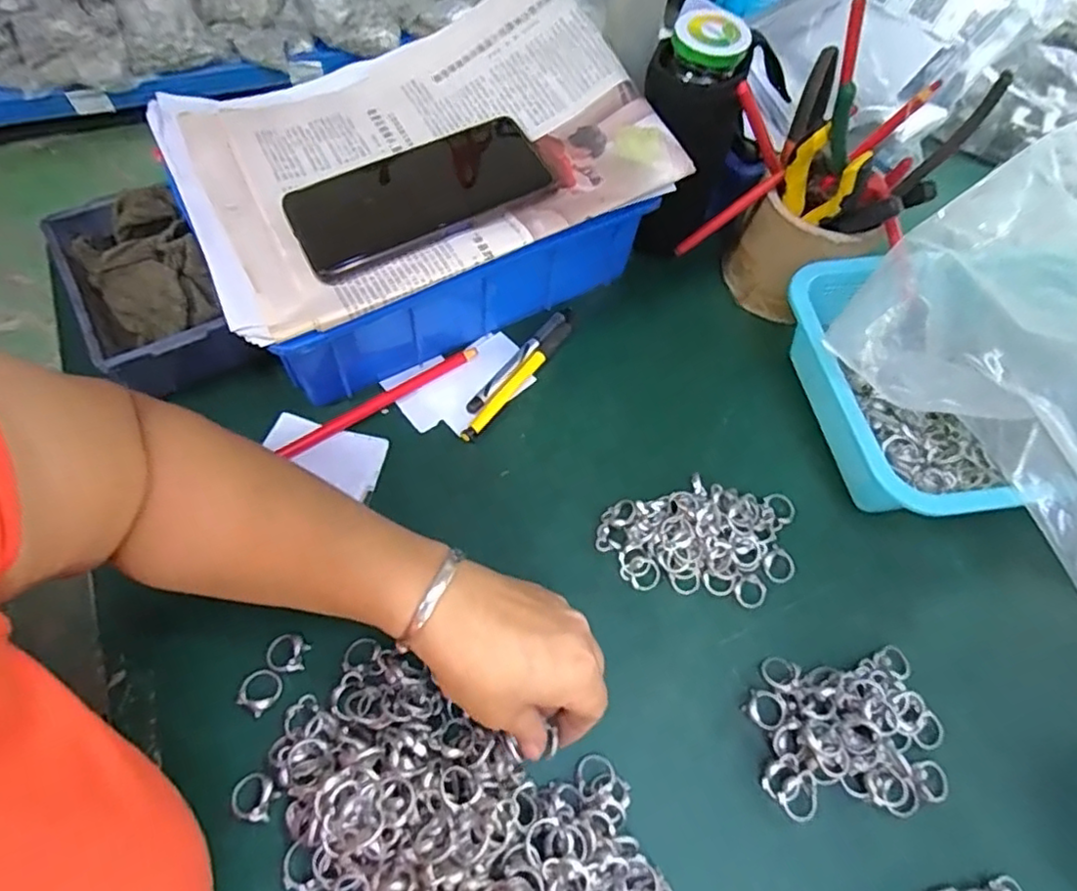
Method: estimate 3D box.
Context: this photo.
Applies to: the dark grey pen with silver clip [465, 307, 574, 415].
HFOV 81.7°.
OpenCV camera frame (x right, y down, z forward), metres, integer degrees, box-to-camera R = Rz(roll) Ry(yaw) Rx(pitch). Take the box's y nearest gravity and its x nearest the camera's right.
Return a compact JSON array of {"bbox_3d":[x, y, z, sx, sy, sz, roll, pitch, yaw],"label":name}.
[{"bbox_3d":[-0.011,-0.067,0.465,0.010,0.007,0.124,35,63,15],"label":"dark grey pen with silver clip"}]

